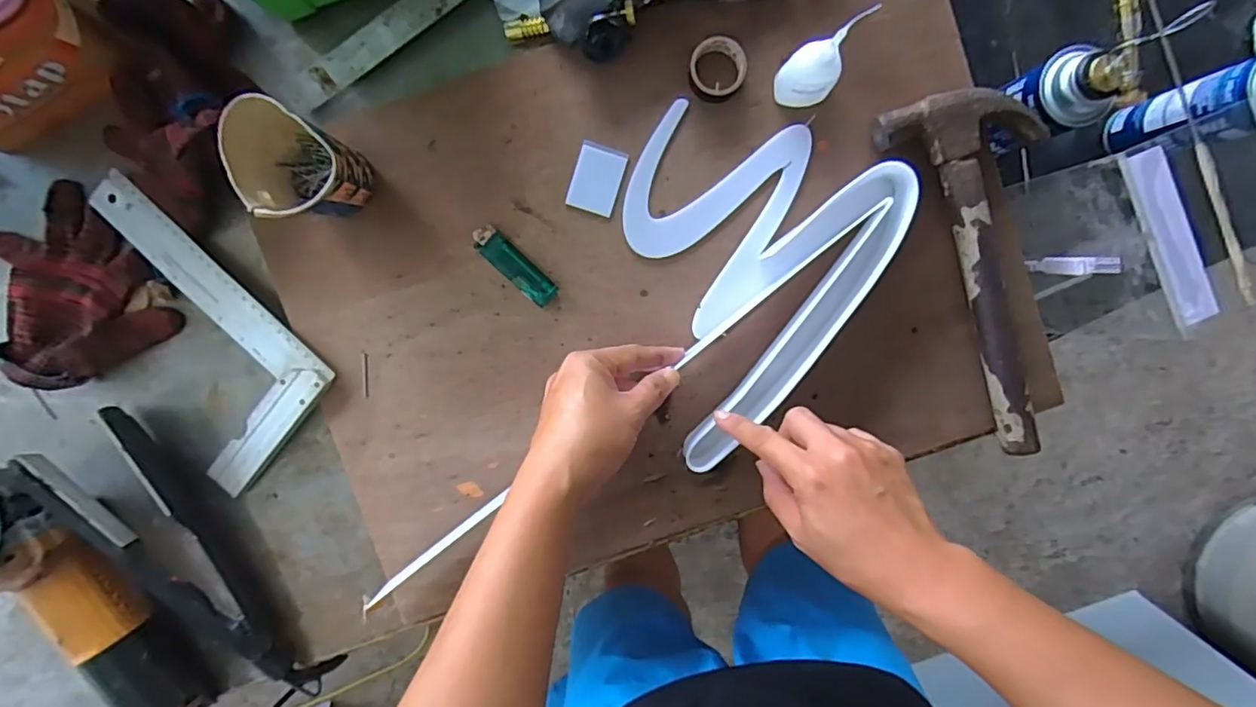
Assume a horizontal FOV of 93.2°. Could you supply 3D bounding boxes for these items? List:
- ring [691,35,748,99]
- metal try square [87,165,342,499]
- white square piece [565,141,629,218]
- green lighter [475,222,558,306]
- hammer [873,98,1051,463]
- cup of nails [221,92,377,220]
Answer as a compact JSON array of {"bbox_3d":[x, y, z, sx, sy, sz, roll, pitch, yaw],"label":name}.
[{"bbox_3d":[0.072,-0.227,0.470,0.044,0.015,0.045,0,95,1],"label":"ring"},{"bbox_3d":[-0.381,-0.017,0.496,0.255,0.013,0.140,44,94,-3],"label":"metal try square"},{"bbox_3d":[-0.025,-0.144,0.489,0.039,0.004,0.053,18,95,-1],"label":"white square piece"},{"bbox_3d":[-0.093,-0.072,0.490,0.079,0.013,0.023,43,94,-3],"label":"green lighter"},{"bbox_3d":[0.304,-0.072,0.474,0.111,0.024,0.288,-24,94,3],"label":"hammer"},{"bbox_3d":[-0.242,-0.134,0.443,0.083,0.091,0.066,35,94,-2],"label":"cup of nails"}]

